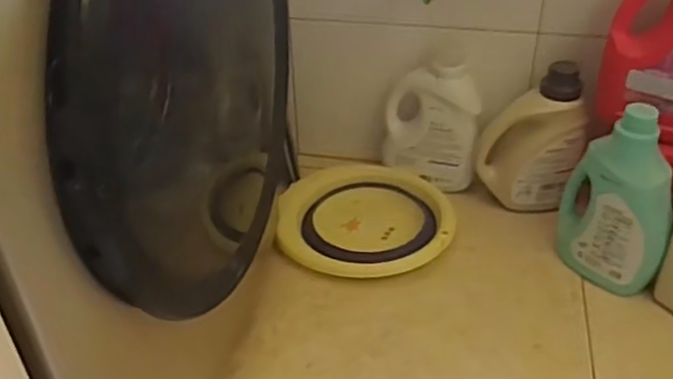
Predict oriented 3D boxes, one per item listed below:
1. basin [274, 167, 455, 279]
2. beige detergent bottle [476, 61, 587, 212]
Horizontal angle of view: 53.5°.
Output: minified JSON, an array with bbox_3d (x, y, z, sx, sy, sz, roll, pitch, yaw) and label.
[{"bbox_3d":[0.053,0.050,1.185,0.301,0.038,0.262,-2,45,3],"label":"basin"},{"bbox_3d":[0.347,-0.088,1.190,0.177,0.255,0.100,11,38,17],"label":"beige detergent bottle"}]

